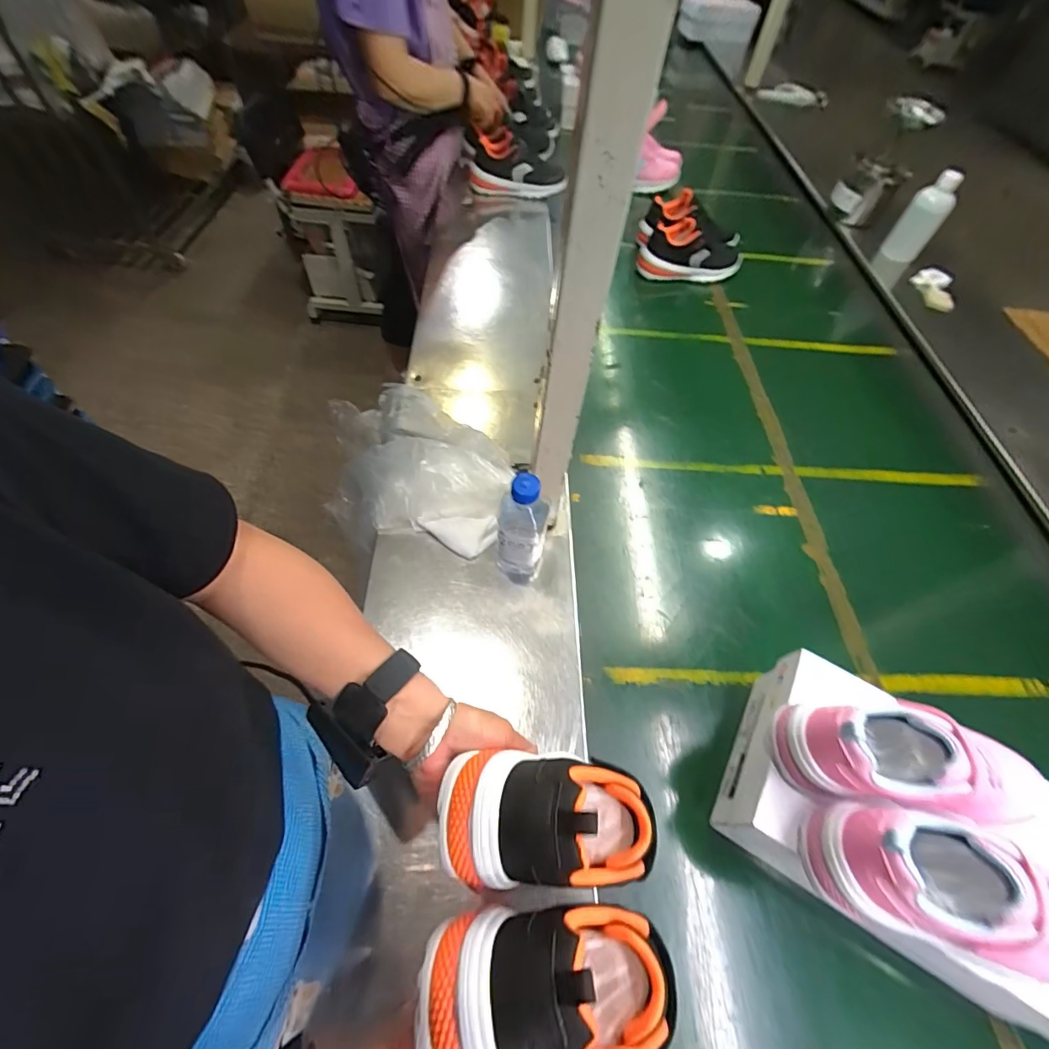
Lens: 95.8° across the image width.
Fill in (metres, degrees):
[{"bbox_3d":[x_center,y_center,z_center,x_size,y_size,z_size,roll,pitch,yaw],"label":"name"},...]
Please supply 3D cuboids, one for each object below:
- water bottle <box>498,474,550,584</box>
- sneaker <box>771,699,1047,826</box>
[{"bbox_3d":[-0.002,0.004,0.571,0.054,0.164,0.066,10,57,3],"label":"water bottle"},{"bbox_3d":[0.341,0.202,0.402,0.220,0.100,0.066,9,57,2],"label":"sneaker"}]

